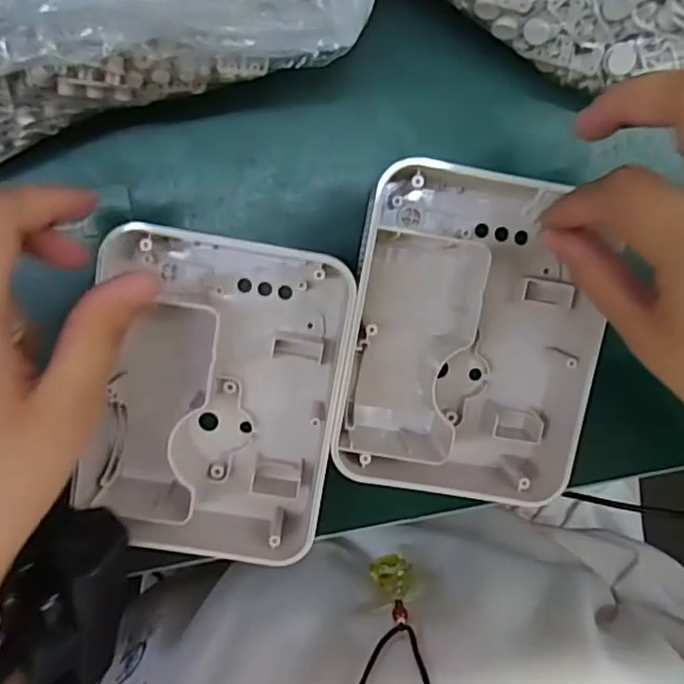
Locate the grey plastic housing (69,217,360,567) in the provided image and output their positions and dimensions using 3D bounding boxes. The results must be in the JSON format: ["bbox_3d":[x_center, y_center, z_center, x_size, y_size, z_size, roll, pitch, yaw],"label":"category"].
[{"bbox_3d":[-0.054,0.025,0.263,0.100,0.038,0.133,9,99,-3],"label":"grey plastic housing"}]

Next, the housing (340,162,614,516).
[{"bbox_3d":[0.055,0.000,0.262,0.105,0.041,0.135,7,99,-3],"label":"housing"}]

